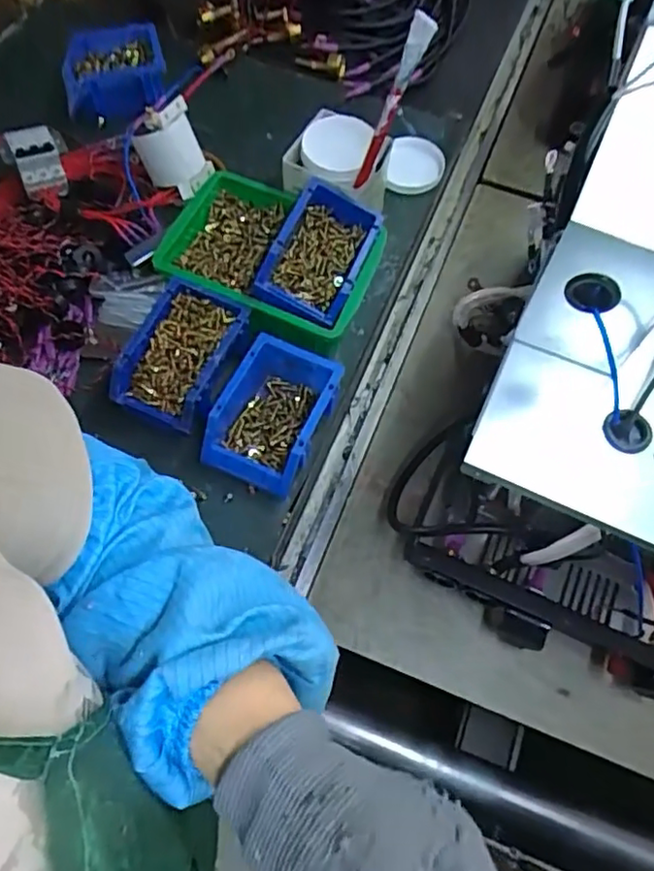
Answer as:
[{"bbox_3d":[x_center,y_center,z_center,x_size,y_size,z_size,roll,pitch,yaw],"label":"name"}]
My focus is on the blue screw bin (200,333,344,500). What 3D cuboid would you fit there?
[{"bbox_3d":[-0.061,-0.022,0.689,0.113,0.068,0.155,22,66,8],"label":"blue screw bin"}]

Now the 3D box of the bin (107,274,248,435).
[{"bbox_3d":[-0.176,-0.095,0.714,0.123,0.056,0.164,21,66,8],"label":"bin"}]

